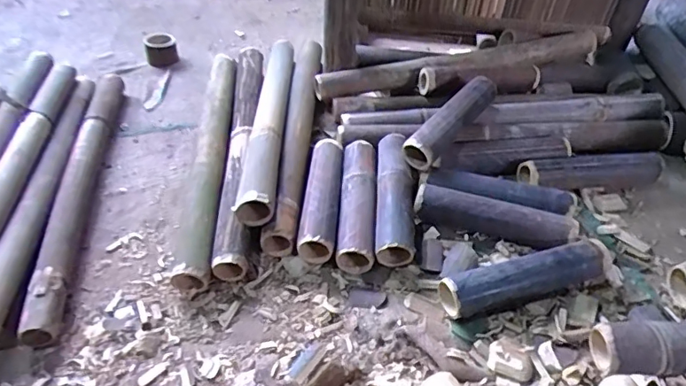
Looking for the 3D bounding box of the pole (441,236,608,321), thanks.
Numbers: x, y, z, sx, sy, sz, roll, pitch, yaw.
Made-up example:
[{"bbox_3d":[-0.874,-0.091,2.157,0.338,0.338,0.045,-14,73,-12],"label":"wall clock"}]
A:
[{"bbox_3d":[0.276,0.124,0.781,0.273,0.052,0.063,-11,45,-12],"label":"pole"}]

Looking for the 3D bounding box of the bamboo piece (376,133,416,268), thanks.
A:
[{"bbox_3d":[0.087,0.001,0.889,0.066,0.063,0.259,4,44,2],"label":"bamboo piece"}]

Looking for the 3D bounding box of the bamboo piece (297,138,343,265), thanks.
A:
[{"bbox_3d":[-0.036,0.004,0.901,0.060,0.062,0.262,3,44,2],"label":"bamboo piece"}]

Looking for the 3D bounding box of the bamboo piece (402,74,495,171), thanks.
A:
[{"bbox_3d":[0.201,-0.132,0.958,0.062,0.070,0.248,31,51,28],"label":"bamboo piece"}]

